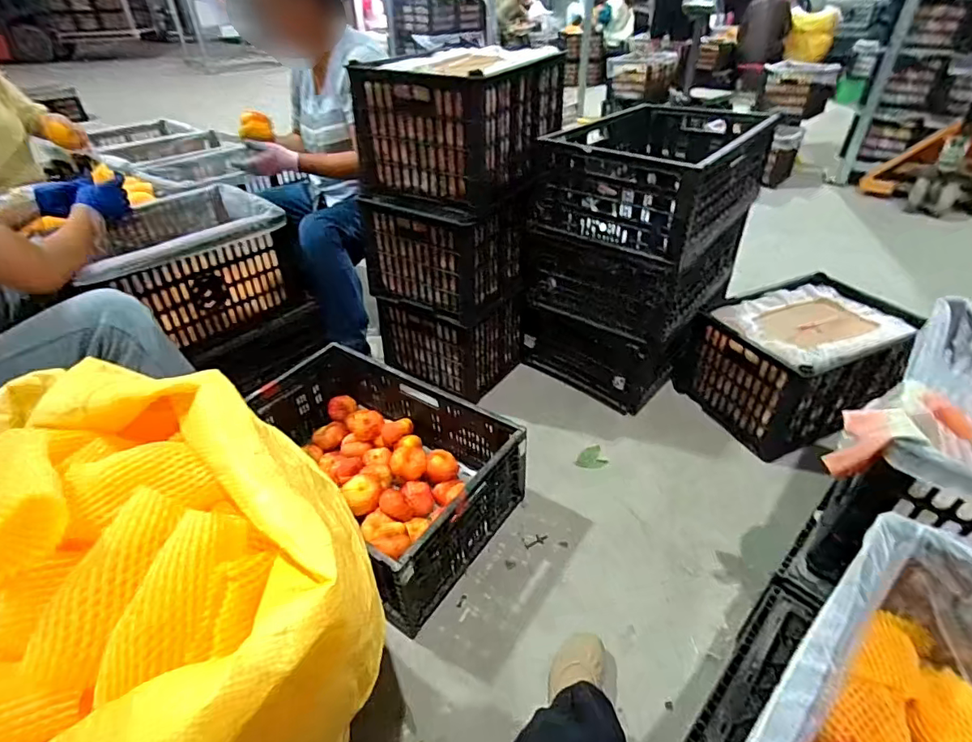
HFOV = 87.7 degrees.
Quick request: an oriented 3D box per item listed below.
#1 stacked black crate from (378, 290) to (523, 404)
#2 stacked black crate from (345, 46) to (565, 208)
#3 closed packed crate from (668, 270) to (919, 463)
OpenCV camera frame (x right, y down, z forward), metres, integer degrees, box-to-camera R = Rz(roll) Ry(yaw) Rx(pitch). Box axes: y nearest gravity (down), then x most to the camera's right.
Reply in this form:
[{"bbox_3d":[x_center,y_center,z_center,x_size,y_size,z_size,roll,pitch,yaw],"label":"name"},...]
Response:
[{"bbox_3d":[-0.114,-0.125,1.601,0.382,0.264,0.275,24,44,29],"label":"stacked black crate"},{"bbox_3d":[-0.046,-0.640,1.300,0.354,0.269,0.472,20,42,25],"label":"stacked black crate"},{"bbox_3d":[0.865,-0.045,1.401,0.524,0.269,0.376,-19,41,-23],"label":"closed packed crate"}]

